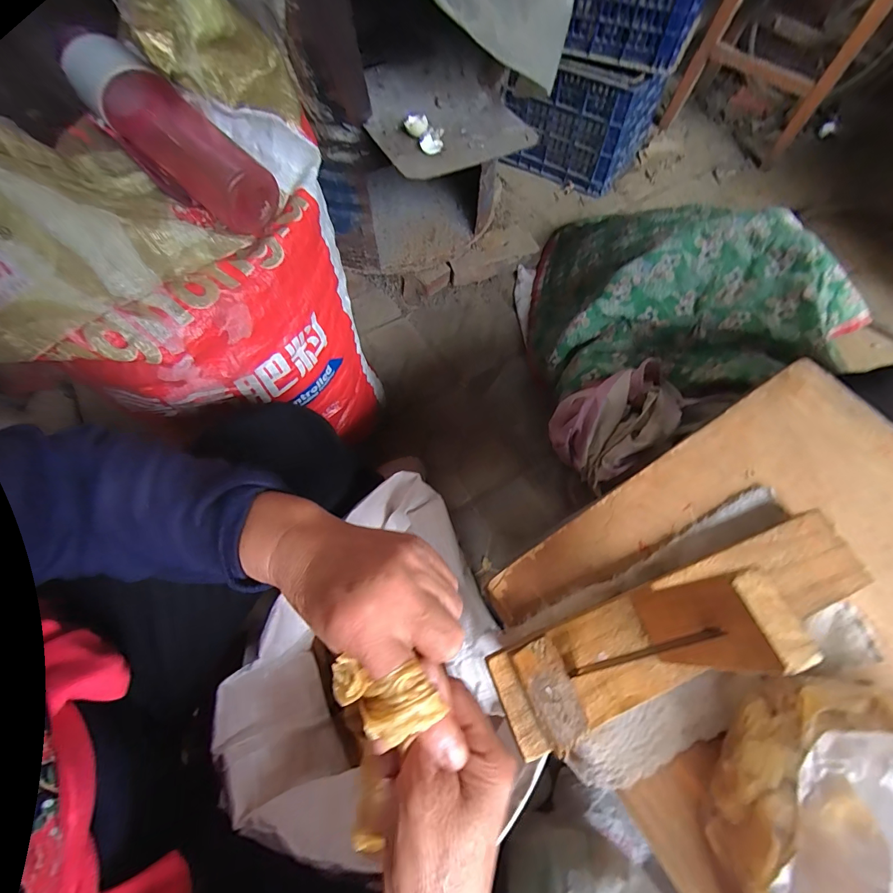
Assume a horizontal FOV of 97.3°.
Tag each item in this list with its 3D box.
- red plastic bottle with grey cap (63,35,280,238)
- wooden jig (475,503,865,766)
[{"bbox_3d":[-0.262,-0.303,0.386,0.201,0.075,0.058,39,70,-6],"label":"red plastic bottle with grey cap"},{"bbox_3d":[0.165,0.101,0.225,0.274,0.113,0.065,-21,69,-10],"label":"wooden jig"}]

